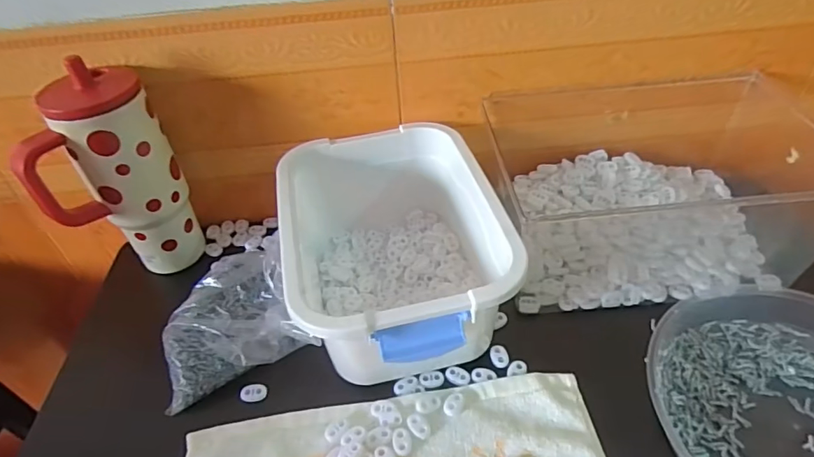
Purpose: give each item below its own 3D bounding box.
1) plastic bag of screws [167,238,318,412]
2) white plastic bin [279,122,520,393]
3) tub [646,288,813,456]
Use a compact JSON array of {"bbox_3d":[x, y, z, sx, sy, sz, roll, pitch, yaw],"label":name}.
[{"bbox_3d":[-0.156,0.078,0.460,0.135,0.073,0.124,-11,44,-6],"label":"plastic bag of screws"},{"bbox_3d":[-0.018,0.016,0.480,0.189,0.116,0.261,-12,44,-8],"label":"white plastic bin"},{"bbox_3d":[0.314,0.143,0.392,0.220,0.045,0.230,29,52,28],"label":"tub"}]

